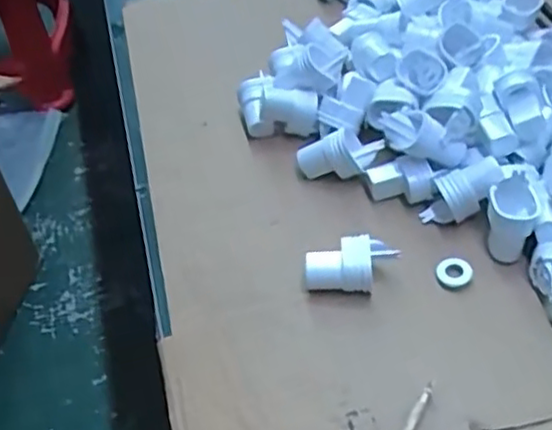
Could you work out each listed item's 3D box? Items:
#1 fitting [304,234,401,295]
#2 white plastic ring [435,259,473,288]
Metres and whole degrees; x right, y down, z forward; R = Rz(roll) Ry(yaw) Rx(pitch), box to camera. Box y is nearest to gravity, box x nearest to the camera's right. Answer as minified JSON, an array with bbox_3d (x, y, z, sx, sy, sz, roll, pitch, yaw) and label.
[{"bbox_3d":[0.050,0.034,0.440,0.062,0.030,0.029,-3,50,0],"label":"fitting"},{"bbox_3d":[0.120,0.038,0.449,0.023,0.011,0.022,-1,50,1],"label":"white plastic ring"}]

